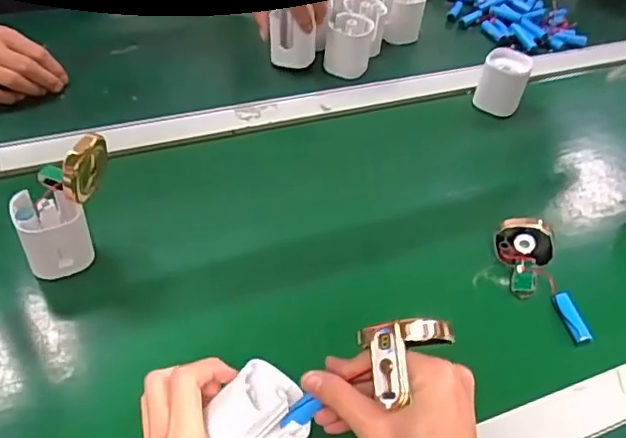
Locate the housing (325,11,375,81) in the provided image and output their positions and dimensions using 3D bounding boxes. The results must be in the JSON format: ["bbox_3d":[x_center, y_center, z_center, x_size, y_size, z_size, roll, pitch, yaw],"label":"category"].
[{"bbox_3d":[0.048,-0.232,0.799,0.059,0.057,0.059,10,45,2],"label":"housing"}]

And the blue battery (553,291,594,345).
[{"bbox_3d":[0.233,0.088,0.547,0.012,0.012,0.054,-2,46,-10],"label":"blue battery"}]

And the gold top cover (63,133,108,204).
[{"bbox_3d":[-0.188,-0.041,0.502,0.013,0.050,0.051,17,43,3],"label":"gold top cover"}]

